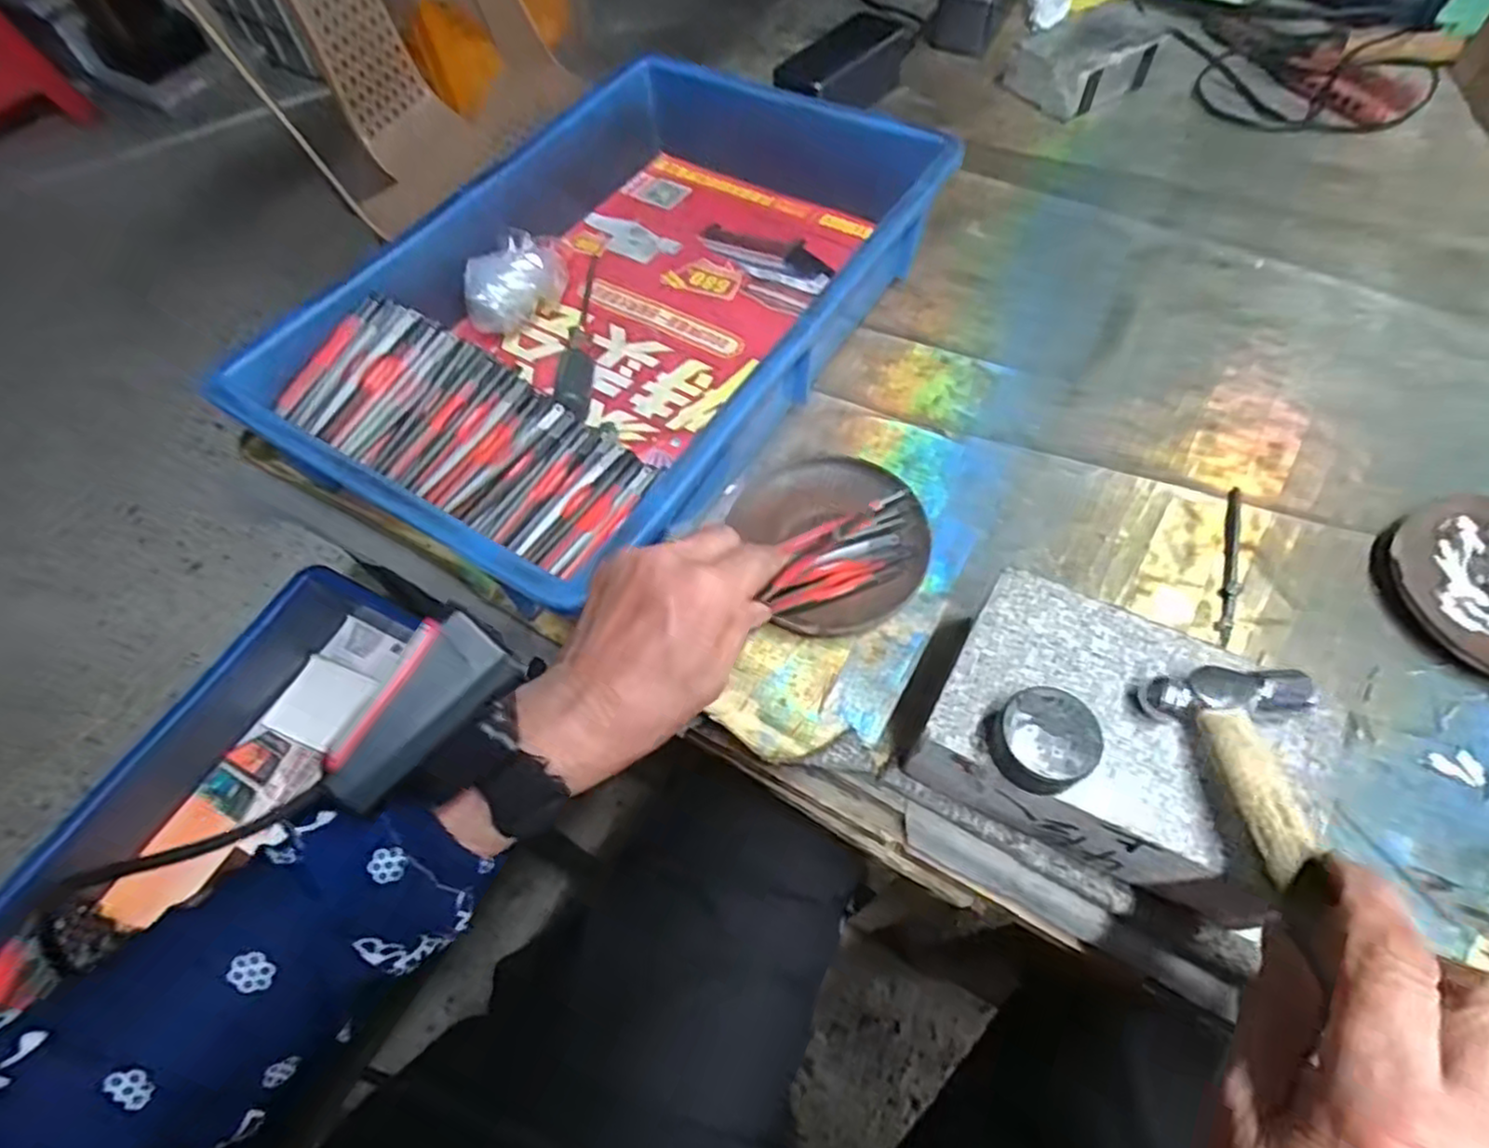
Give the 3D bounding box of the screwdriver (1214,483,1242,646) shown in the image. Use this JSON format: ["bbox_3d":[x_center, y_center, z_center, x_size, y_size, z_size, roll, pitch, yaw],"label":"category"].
[{"bbox_3d":[0.268,-0.008,0.387,0.010,0.004,0.103,18,63,13],"label":"screwdriver"}]

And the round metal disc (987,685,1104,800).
[{"bbox_3d":[0.118,0.066,0.278,0.037,0.019,0.038,-1,61,2],"label":"round metal disc"}]

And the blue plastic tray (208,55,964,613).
[{"bbox_3d":[-0.076,-0.181,0.472,0.276,0.083,0.424,29,66,18],"label":"blue plastic tray"}]

